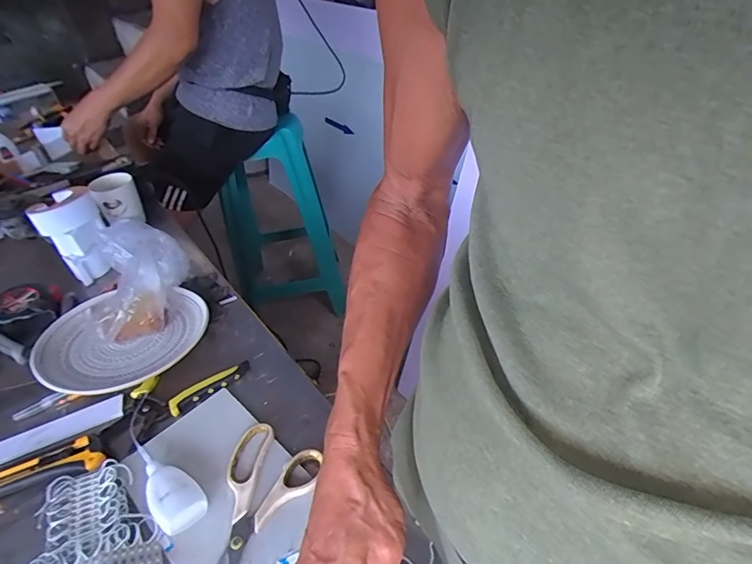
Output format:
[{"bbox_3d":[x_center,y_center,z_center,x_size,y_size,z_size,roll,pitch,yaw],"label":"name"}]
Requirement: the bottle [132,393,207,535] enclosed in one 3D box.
[{"bbox_3d":[-0.236,0.184,0.488,0.043,0.032,0.183,-32,47,-26],"label":"bottle"}]

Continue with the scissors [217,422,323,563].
[{"bbox_3d":[-0.133,0.221,0.440,0.100,0.013,0.168,18,47,26],"label":"scissors"}]

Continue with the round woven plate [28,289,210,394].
[{"bbox_3d":[-0.336,0.077,0.610,0.202,0.043,0.186,-4,41,4],"label":"round woven plate"}]

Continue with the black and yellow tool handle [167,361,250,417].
[{"bbox_3d":[-0.203,0.129,0.562,0.102,0.019,0.019,-31,47,-25],"label":"black and yellow tool handle"}]

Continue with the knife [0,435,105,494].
[{"bbox_3d":[-0.364,0.200,0.490,0.143,0.017,0.041,-14,42,-8],"label":"knife"}]

